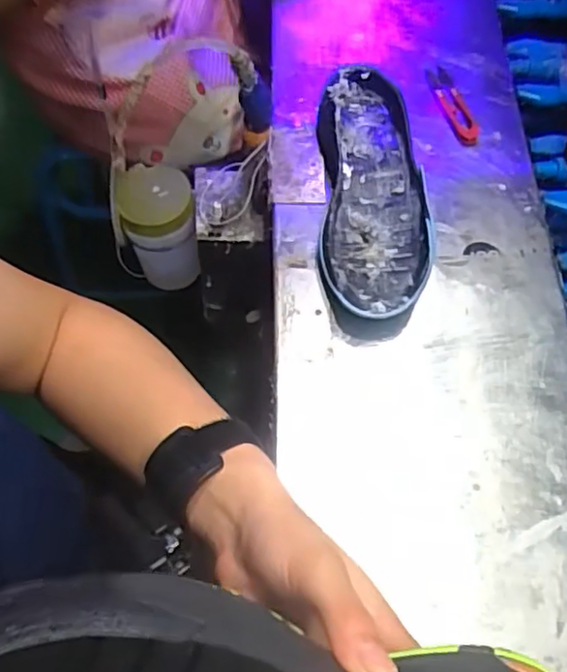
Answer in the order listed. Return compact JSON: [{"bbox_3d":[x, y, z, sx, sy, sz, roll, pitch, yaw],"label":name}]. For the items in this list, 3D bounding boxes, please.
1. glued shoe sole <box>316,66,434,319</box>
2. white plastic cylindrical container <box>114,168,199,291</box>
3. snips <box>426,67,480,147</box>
[{"bbox_3d":[0.075,-0.120,0.527,0.087,0.052,0.227,0,64,0],"label":"glued shoe sole"},{"bbox_3d":[-0.123,-0.104,0.656,0.068,0.142,0.062,1,64,-1],"label":"white plastic cylindrical container"},{"bbox_3d":[0.163,-0.221,0.605,0.025,0.005,0.099,-16,65,-8],"label":"snips"}]

